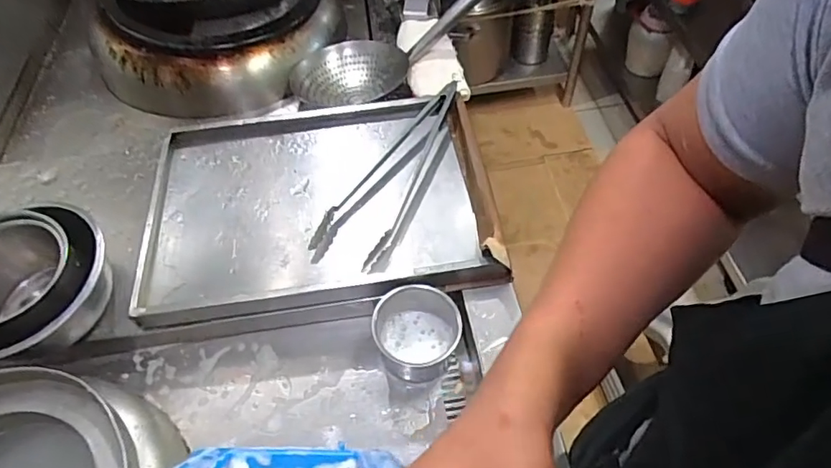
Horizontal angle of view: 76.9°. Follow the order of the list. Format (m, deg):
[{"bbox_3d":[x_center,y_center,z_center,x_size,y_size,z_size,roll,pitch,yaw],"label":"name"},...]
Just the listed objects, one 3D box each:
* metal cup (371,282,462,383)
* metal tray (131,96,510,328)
[{"bbox_3d":[0.002,0.142,0.747,0.122,0.085,0.106,-2,55,2],"label":"metal cup"},{"bbox_3d":[-0.166,-0.057,0.860,0.521,0.050,0.390,-8,55,-2],"label":"metal tray"}]

